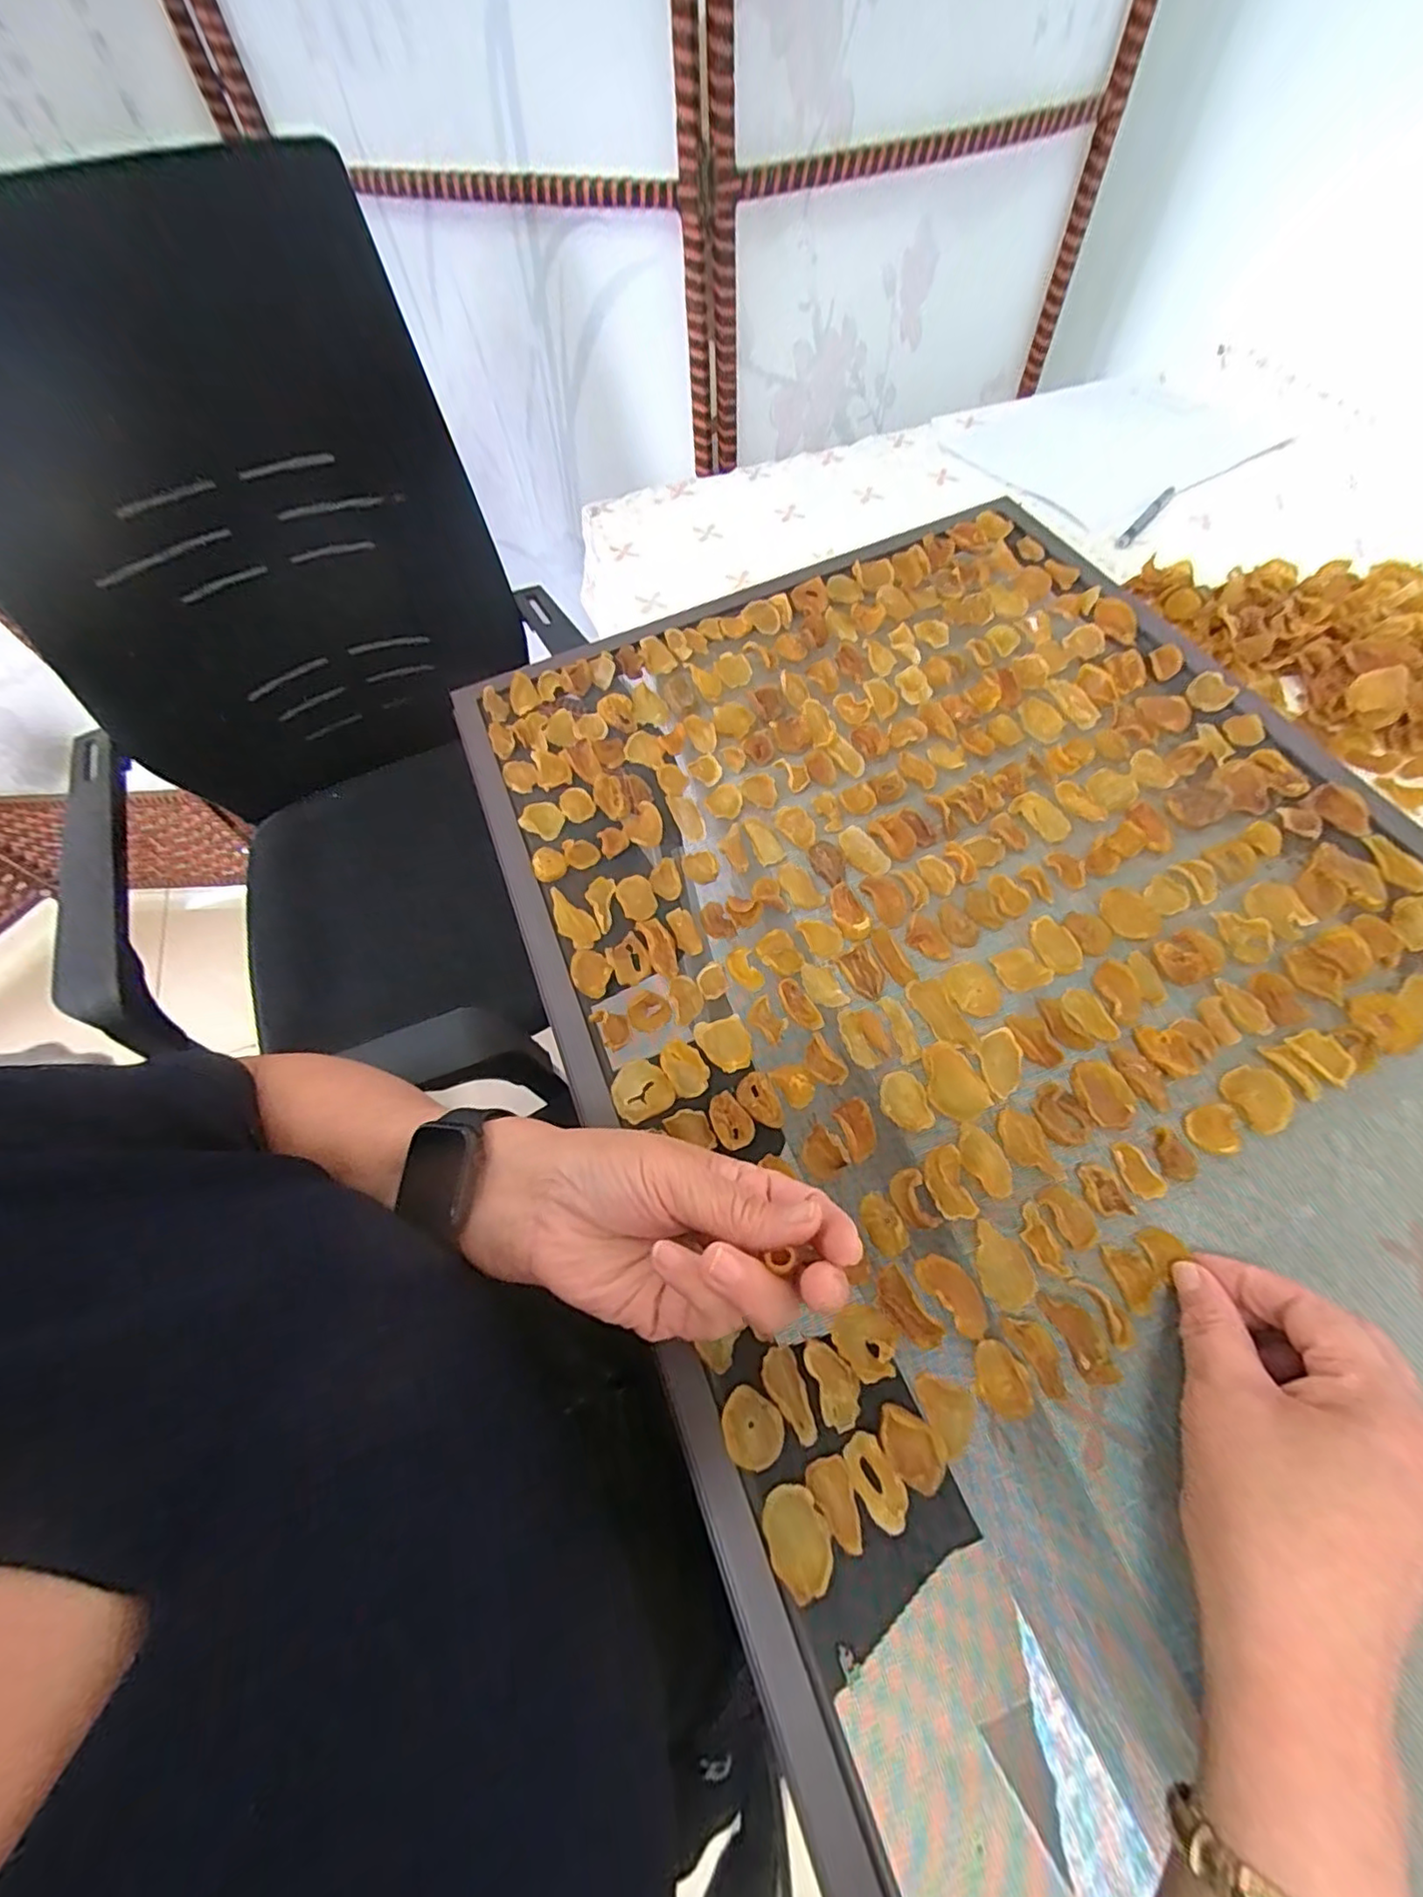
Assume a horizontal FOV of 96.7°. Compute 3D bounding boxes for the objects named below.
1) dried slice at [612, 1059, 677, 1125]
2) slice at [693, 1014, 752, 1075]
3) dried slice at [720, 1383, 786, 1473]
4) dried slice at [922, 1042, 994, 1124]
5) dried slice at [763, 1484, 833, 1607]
[{"bbox_3d":[-0.036,0.074,0.329,0.030,0.005,0.029,-1,60,2],"label":"dried slice"},{"bbox_3d":[0.007,0.051,0.336,0.028,0.004,0.030,-14,60,-5],"label":"slice"},{"bbox_3d":[0.016,0.197,0.259,0.026,0.004,0.024,-1,60,2],"label":"dried slice"},{"bbox_3d":[0.120,0.067,0.319,0.026,0.004,0.041,-29,52,8],"label":"dried slice"},{"bbox_3d":[0.033,0.226,0.241,0.023,0.005,0.032,-19,61,-8],"label":"dried slice"}]

